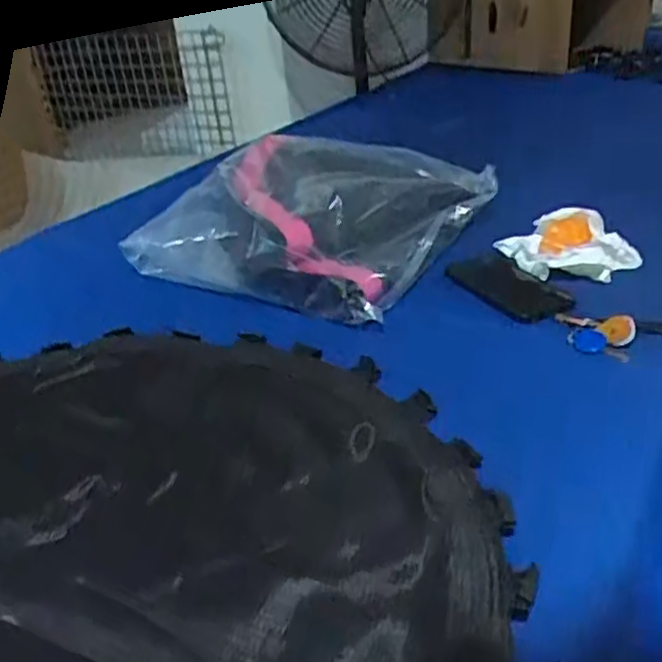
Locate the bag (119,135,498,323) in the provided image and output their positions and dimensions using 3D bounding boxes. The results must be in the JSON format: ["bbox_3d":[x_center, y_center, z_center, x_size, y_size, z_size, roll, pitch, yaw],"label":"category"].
[{"bbox_3d":[-0.017,-0.165,0.973,0.383,0.155,0.372,15,37,34],"label":"bag"}]

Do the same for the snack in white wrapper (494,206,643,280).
[{"bbox_3d":[0.286,-0.111,0.854,0.168,0.066,0.099,5,33,21],"label":"snack in white wrapper"}]

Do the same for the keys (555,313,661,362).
[{"bbox_3d":[0.320,0.004,0.708,0.161,0.038,0.086,8,31,-1],"label":"keys"}]

